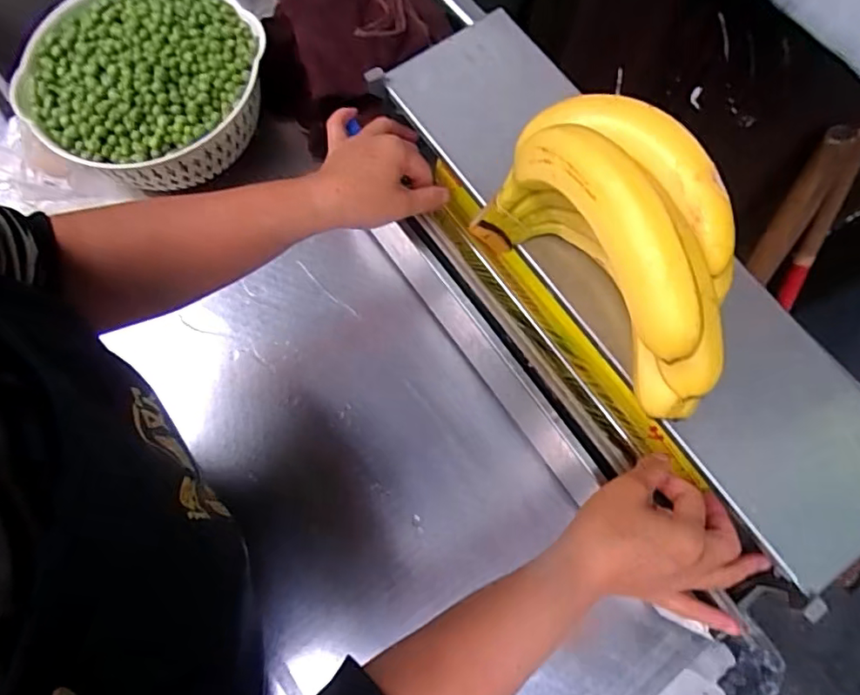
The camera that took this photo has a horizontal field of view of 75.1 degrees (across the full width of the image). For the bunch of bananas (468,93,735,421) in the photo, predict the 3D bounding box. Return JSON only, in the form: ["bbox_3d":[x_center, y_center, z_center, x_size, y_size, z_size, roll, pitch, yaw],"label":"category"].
[{"bbox_3d":[0.125,-0.067,0.368,0.111,0.139,0.204,-35,76,-10],"label":"bunch of bananas"}]

